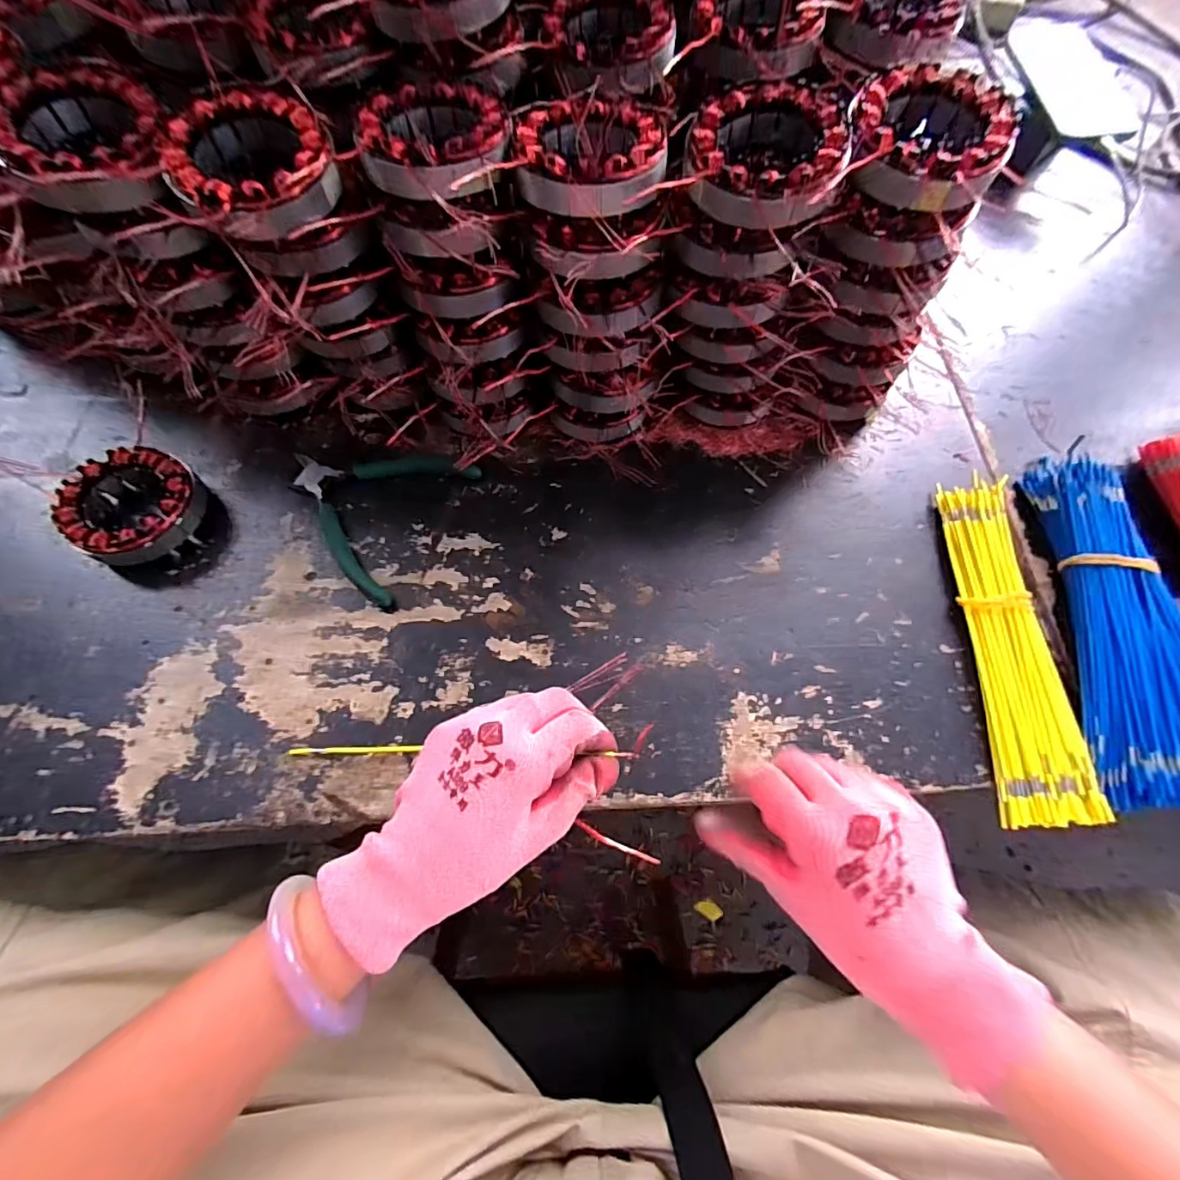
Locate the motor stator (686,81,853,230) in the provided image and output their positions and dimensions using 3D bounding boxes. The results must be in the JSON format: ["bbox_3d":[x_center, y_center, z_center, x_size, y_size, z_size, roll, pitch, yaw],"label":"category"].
[{"bbox_3d":[0.099,-0.244,0.293,0.082,0.032,0.082,17,69,6],"label":"motor stator"}]

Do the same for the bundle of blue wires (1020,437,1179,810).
[{"bbox_3d":[0.377,0.017,0.360,0.090,0.033,0.249,7,68,2],"label":"bundle of blue wires"}]

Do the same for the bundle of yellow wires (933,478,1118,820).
[{"bbox_3d":[0.295,0.033,0.362,0.060,0.018,0.240,4,68,1],"label":"bundle of yellow wires"}]

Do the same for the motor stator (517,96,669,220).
[{"bbox_3d":[0.001,-0.245,0.294,0.081,0.029,0.089,1,68,-1],"label":"motor stator"}]

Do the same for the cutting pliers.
[{"bbox_3d":[-0.173,-0.068,0.395,0.128,0.013,0.126,25,70,9],"label":"cutting pliers"}]

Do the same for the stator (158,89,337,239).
[{"bbox_3d":[-0.186,-0.235,0.293,0.080,0.038,0.091,-25,71,-10],"label":"stator"}]

